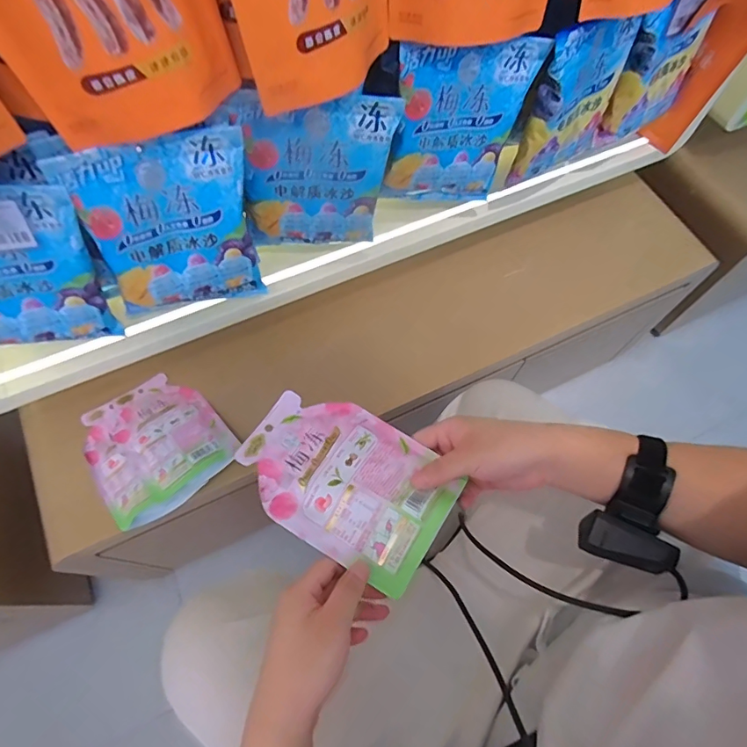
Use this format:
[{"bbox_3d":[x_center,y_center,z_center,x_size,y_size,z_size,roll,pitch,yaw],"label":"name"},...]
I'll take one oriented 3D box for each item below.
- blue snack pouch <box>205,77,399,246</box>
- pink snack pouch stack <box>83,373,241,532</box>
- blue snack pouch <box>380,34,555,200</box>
[{"bbox_3d":[-0.063,-0.223,0.570,0.178,0.197,0.030,-8,65,-5],"label":"blue snack pouch"},{"bbox_3d":[-0.310,0.094,0.700,0.177,0.042,0.197,-38,71,-17],"label":"pink snack pouch stack"},{"bbox_3d":[0.104,-0.298,0.620,0.174,0.204,0.029,-12,66,-7],"label":"blue snack pouch"}]

